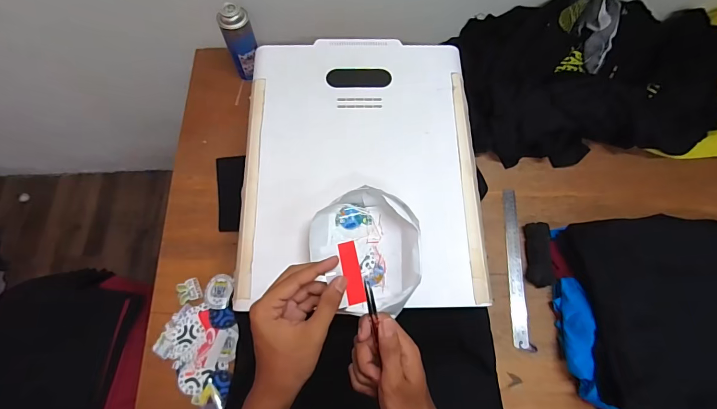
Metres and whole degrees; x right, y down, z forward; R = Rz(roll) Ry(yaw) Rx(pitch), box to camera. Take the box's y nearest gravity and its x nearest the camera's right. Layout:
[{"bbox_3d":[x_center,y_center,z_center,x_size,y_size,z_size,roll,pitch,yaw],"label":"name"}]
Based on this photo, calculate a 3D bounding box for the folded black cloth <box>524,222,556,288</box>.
[{"bbox_3d":[0.369,0.102,0.742,0.050,0.032,0.125,4,70,-1],"label":"folded black cloth"}]

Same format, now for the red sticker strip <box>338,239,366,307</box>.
[{"bbox_3d":[-0.007,0.073,0.390,0.019,0.004,0.065,-11,87,-6],"label":"red sticker strip"}]

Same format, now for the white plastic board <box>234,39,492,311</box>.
[{"bbox_3d":[0.004,-0.083,0.639,0.394,0.024,0.499,-1,70,-3],"label":"white plastic board"}]

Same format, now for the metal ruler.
[{"bbox_3d":[0.322,0.123,0.749,0.029,0.006,0.319,1,70,8],"label":"metal ruler"}]

